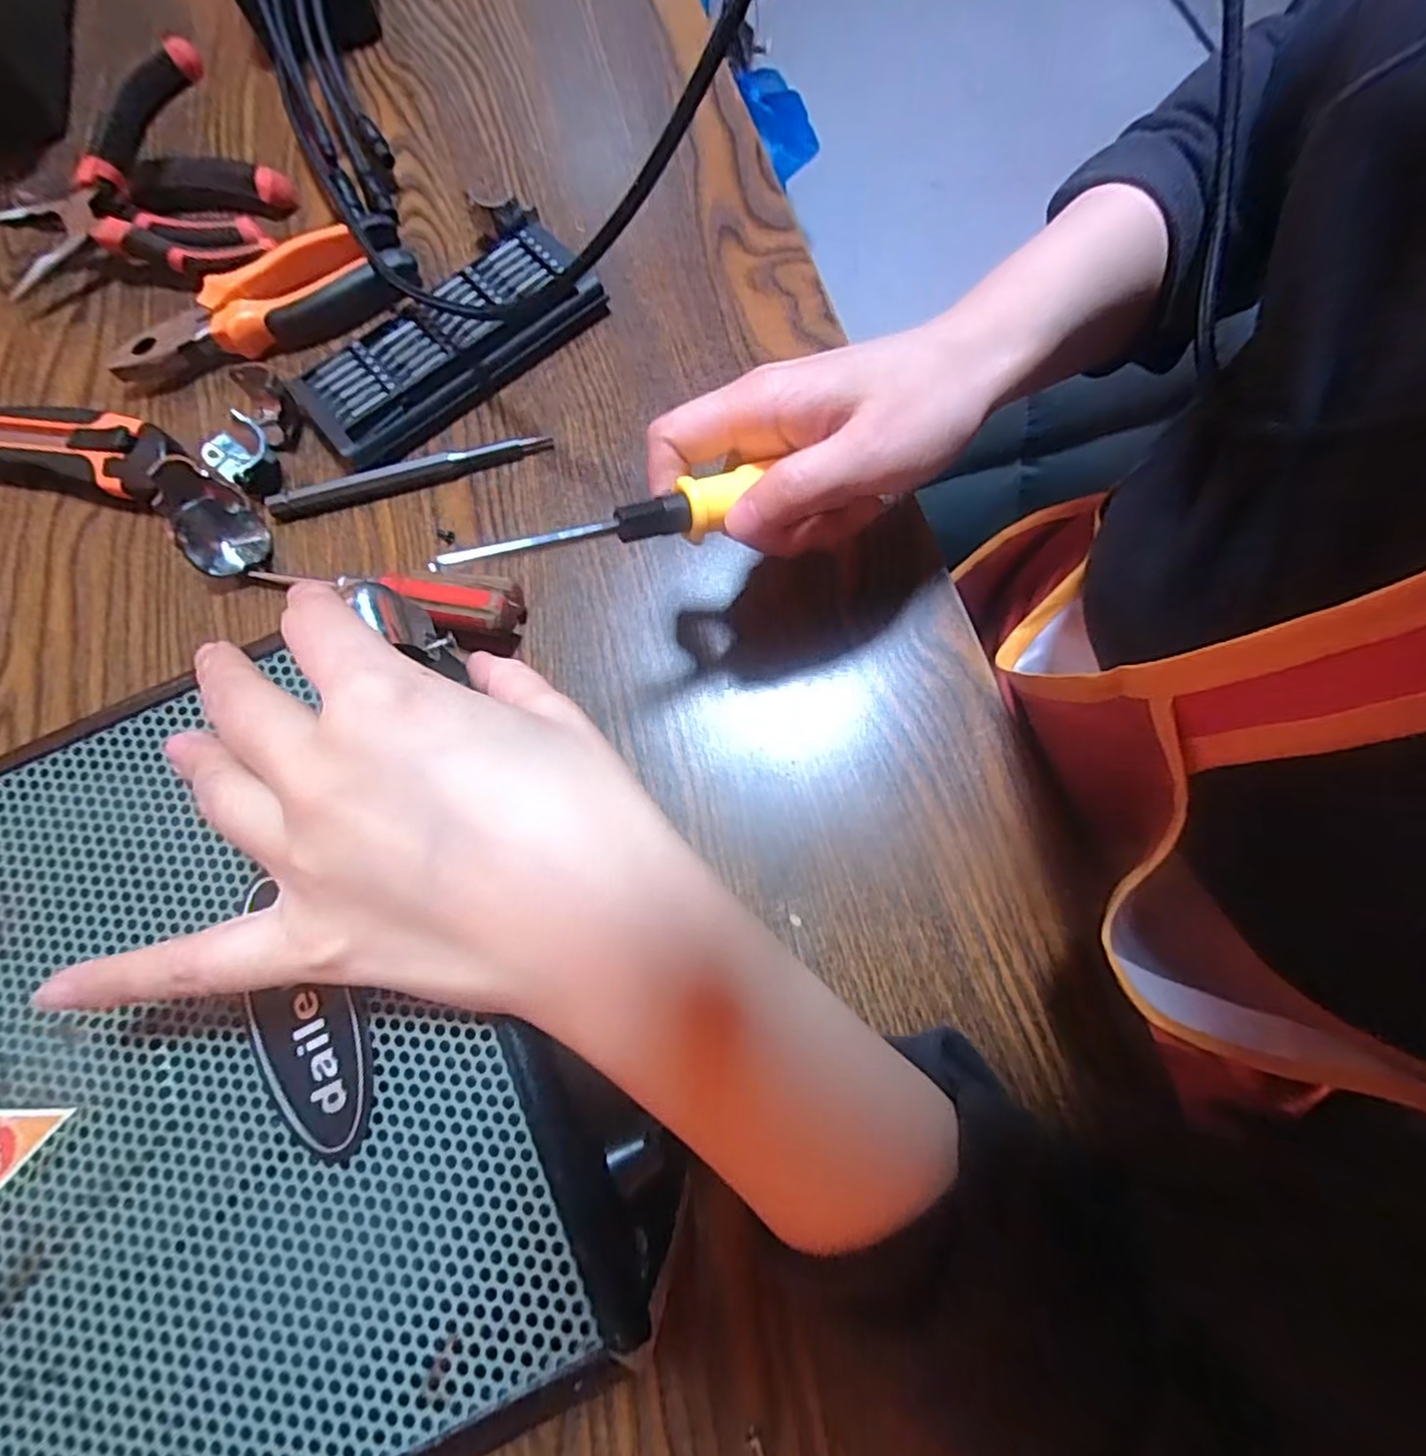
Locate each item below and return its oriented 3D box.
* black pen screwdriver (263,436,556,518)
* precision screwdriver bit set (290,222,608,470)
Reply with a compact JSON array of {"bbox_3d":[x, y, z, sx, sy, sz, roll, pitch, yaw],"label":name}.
[{"bbox_3d":[-0.146,-0.123,0.313,0.134,0.010,0.010,-15,74,-2],"label":"black pen screwdriver"},{"bbox_3d":[-0.134,-0.197,0.332,0.155,0.018,0.064,-40,76,-9],"label":"precision screwdriver bit set"}]

